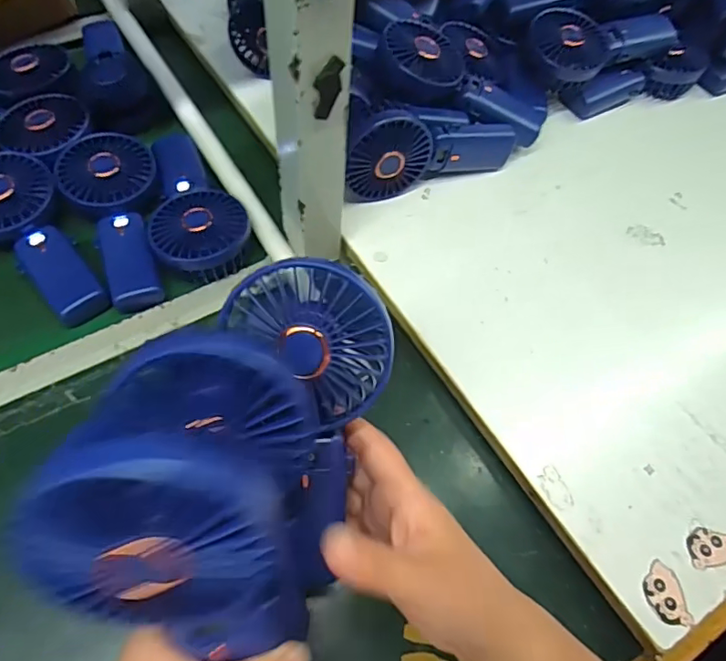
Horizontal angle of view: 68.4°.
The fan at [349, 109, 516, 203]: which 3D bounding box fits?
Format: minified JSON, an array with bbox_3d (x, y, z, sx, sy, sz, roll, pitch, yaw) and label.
[{"bbox_3d":[0.065,-0.173,0.508,0.175,0.087,0.032,-19,65,-14],"label":"fan"}]

